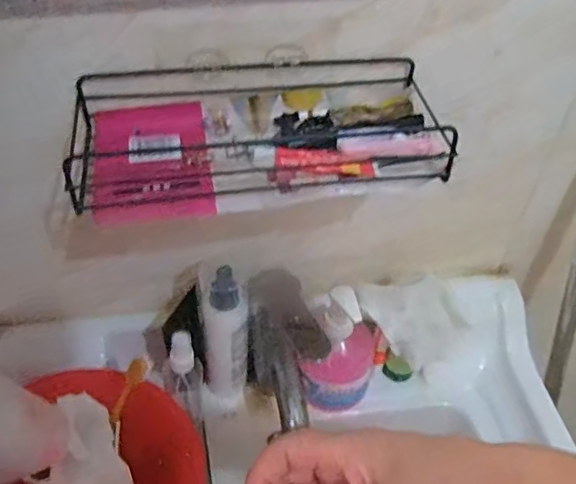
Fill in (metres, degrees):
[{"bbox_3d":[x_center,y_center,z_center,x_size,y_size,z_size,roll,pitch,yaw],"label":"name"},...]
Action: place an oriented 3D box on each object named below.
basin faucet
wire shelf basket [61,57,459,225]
[{"bbox_3d":[0.000,0.110,0.553,0.061,0.154,0.120,-16,50,-16],"label":"basin faucet"},{"bbox_3d":[-0.018,-0.084,0.437,0.292,0.055,0.120,-8,48,-9],"label":"wire shelf basket"}]

